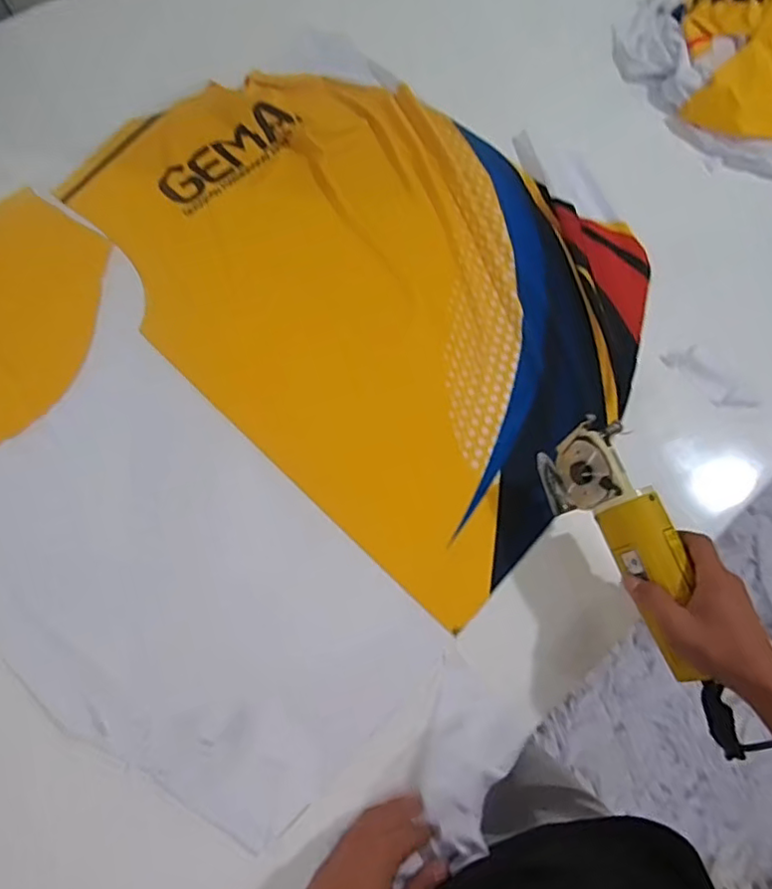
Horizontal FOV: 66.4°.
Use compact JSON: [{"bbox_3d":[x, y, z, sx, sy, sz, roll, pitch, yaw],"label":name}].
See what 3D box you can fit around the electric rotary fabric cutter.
[{"bbox_3d":[0.238,0.090,0.553,0.069,0.075,0.235,-21,65,-13],"label":"electric rotary fabric cutter"}]

